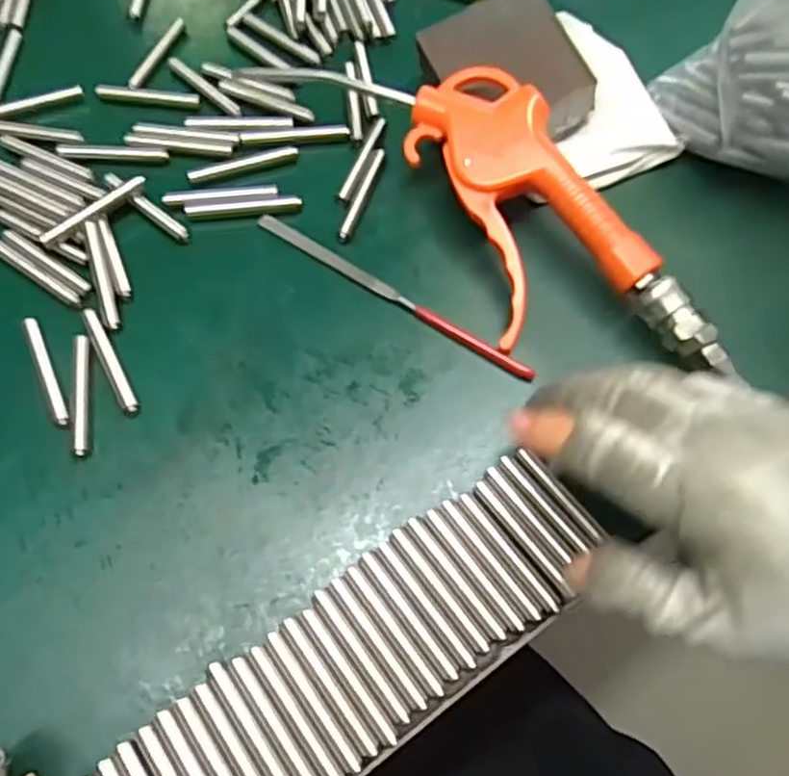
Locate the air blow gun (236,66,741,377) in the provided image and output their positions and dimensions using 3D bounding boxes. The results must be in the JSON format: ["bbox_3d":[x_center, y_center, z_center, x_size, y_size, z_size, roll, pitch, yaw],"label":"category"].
[{"bbox_3d":[0.044,-0.094,0.330,0.089,0.038,0.253,-34,69,-15],"label":"air blow gun"}]

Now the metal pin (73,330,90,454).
[{"bbox_3d":[-0.142,0.003,0.309,0.007,0.005,0.059,-9,65,-4],"label":"metal pin"}]

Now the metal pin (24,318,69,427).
[{"bbox_3d":[-0.160,-0.008,0.313,0.006,0.004,0.058,-24,67,-11],"label":"metal pin"}]

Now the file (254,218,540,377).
[{"bbox_3d":[-0.002,-0.047,0.331,0.158,0.004,0.007,32,69,15],"label":"file"}]

